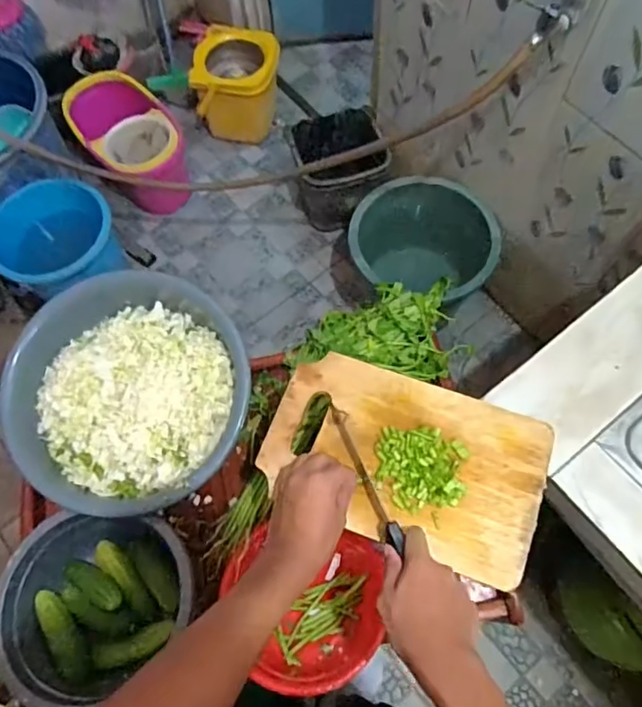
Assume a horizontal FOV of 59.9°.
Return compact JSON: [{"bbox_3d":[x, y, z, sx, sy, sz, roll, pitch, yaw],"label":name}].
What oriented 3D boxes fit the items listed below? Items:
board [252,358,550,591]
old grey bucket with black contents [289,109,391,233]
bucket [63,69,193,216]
[{"bbox_3d":[0.089,0.109,0.600,0.290,0.022,0.179,19,69,10],"label":"board"},{"bbox_3d":[0.053,-0.529,1.601,0.230,0.234,0.284,-13,68,-3],"label":"old grey bucket with black contents"},{"bbox_3d":[-0.575,-0.643,1.676,0.247,0.207,0.434,-36,71,-12],"label":"bucket"}]

